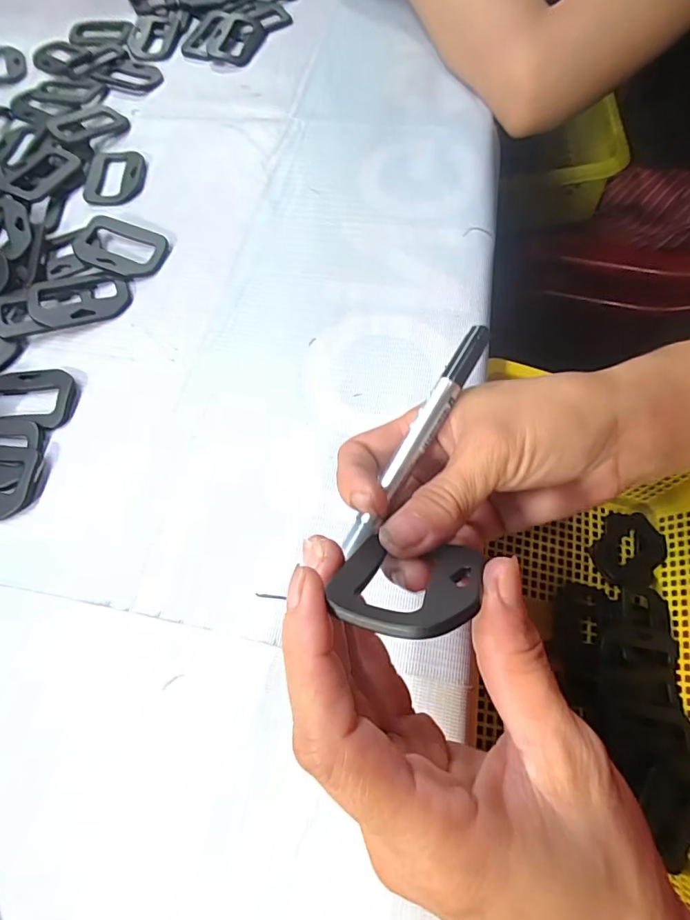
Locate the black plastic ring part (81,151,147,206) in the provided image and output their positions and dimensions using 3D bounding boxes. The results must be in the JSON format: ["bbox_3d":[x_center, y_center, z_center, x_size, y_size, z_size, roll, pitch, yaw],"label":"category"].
[{"bbox_3d":[-0.181,-0.220,0.373,0.047,0.008,0.059,-4,64,1],"label":"black plastic ring part"}]

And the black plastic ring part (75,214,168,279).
[{"bbox_3d":[-0.158,-0.148,0.332,0.062,0.011,0.043,15,66,10],"label":"black plastic ring part"}]

